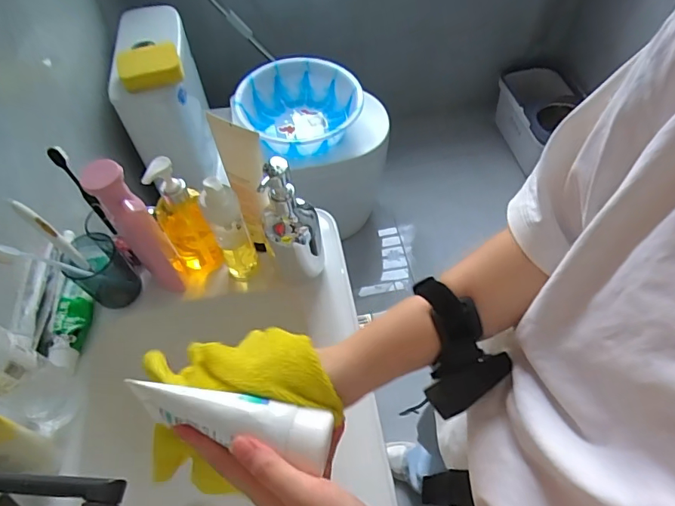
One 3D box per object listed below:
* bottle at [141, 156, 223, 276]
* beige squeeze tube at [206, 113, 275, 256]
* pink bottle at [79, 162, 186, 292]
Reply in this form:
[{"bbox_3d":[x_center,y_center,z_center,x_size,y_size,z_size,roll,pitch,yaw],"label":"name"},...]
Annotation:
[{"bbox_3d":[-0.205,-0.040,0.631,0.068,0.196,0.083,-27,56,-14],"label":"bottle"},{"bbox_3d":[-0.114,-0.076,0.612,0.060,0.222,0.032,14,56,14],"label":"beige squeeze tube"},{"bbox_3d":[-0.247,-0.023,0.588,0.047,0.209,0.044,-27,57,-15],"label":"pink bottle"}]

